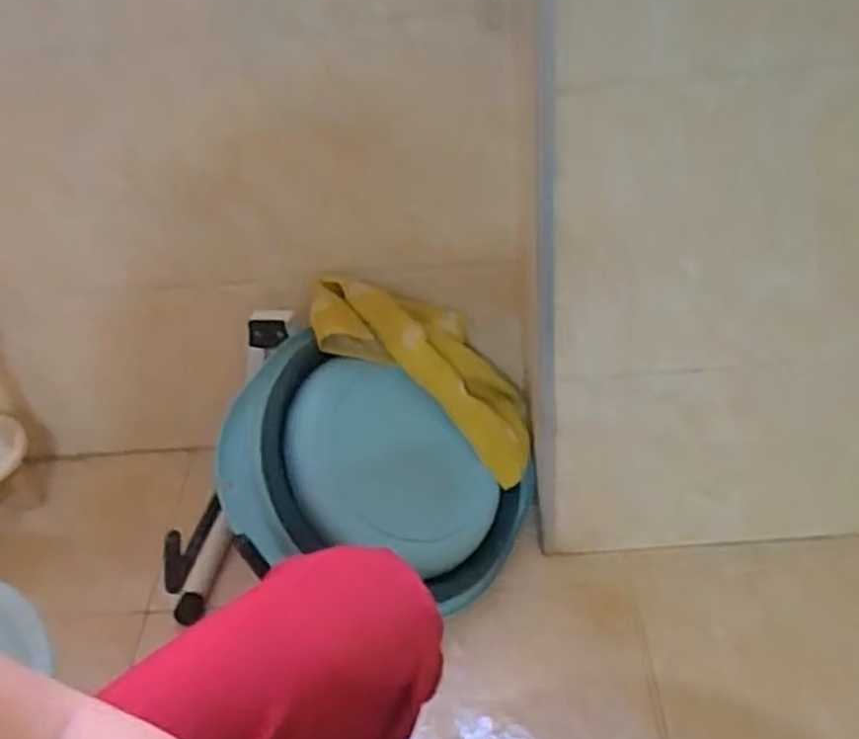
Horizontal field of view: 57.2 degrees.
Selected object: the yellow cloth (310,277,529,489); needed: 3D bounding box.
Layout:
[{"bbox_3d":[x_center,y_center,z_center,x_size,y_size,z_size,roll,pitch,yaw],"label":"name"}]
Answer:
[{"bbox_3d":[0.006,-0.006,0.962,0.324,0.072,0.151,38,39,-17],"label":"yellow cloth"}]

